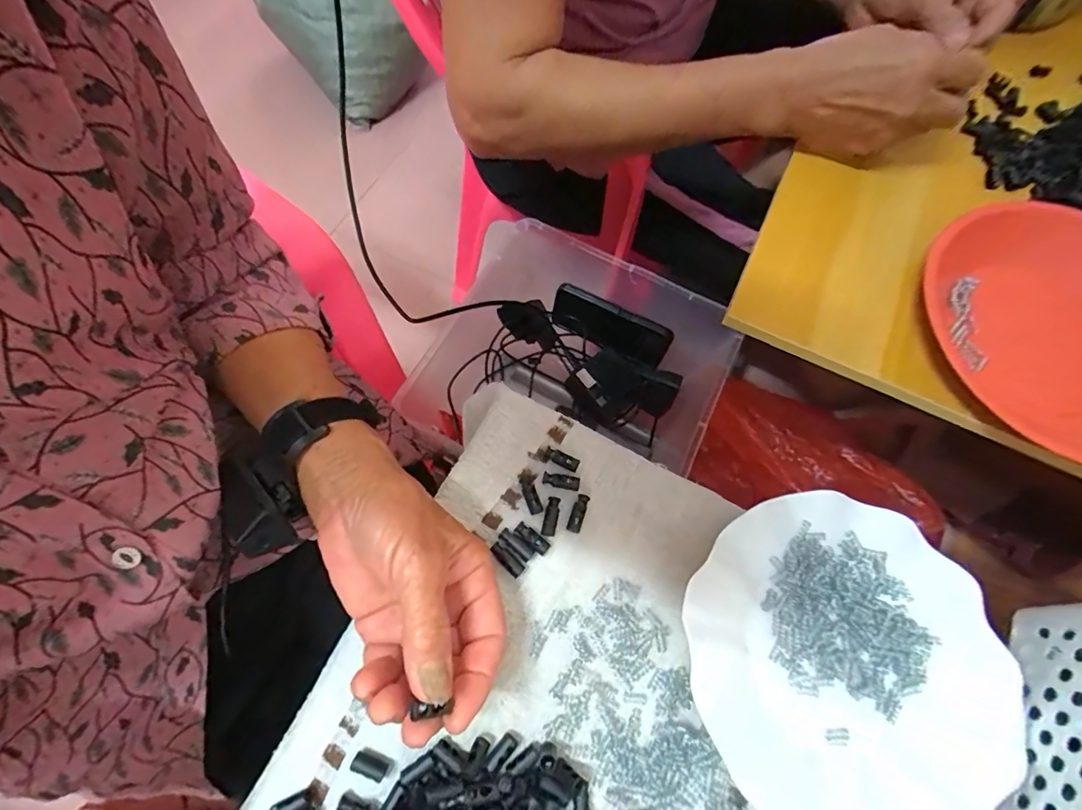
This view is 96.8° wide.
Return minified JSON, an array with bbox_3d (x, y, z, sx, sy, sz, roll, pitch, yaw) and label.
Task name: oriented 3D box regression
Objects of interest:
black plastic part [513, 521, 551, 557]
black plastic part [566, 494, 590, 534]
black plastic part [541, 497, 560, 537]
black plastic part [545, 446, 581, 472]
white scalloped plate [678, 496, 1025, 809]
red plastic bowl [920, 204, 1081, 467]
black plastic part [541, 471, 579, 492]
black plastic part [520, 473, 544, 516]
[{"bbox_3d":[-0.006,0.084,0.303,0.024,0.004,0.009,36,72,11],"label":"black plastic part"},{"bbox_3d":[0.024,0.070,0.309,0.009,0.005,0.024,19,69,4],"label":"black plastic part"},{"bbox_3d":[0.007,0.072,0.308,0.009,0.004,0.025,12,67,3],"label":"black plastic part"},{"bbox_3d":[0.014,0.036,0.321,0.024,0.004,0.009,28,70,8],"label":"black plastic part"},{"bbox_3d":[0.177,0.149,0.278,0.185,0.020,0.177,1,69,-3],"label":"white scalloped plate"},{"bbox_3d":[0.350,-0.050,0.326,0.143,0.038,0.192,-22,67,4],"label":"red plastic bowl"},{"bbox_3d":[0.013,0.050,0.315,0.024,0.004,0.010,11,69,1],"label":"black plastic part"},{"bbox_3d":[-0.007,0.058,0.313,0.009,0.004,0.026,-18,71,-10],"label":"black plastic part"}]

